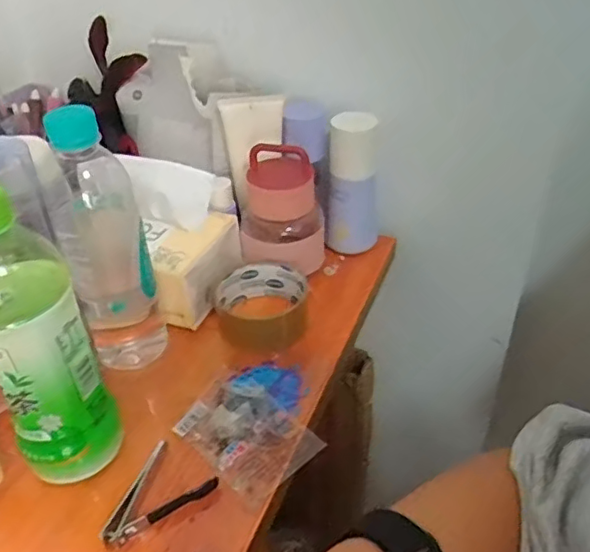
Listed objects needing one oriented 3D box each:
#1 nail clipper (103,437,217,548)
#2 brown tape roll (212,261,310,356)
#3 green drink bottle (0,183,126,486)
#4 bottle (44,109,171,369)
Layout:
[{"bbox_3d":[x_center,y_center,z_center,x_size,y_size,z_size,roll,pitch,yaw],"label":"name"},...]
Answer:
[{"bbox_3d":[-0.094,0.148,0.390,0.054,0.011,0.073,21,42,28],"label":"nail clipper"},{"bbox_3d":[-0.029,0.027,0.532,0.083,0.043,0.074,-5,36,-4],"label":"brown tape roll"},{"bbox_3d":[-0.164,0.044,0.375,0.067,0.217,0.058,-21,40,-24],"label":"green drink bottle"},{"bbox_3d":[-0.143,-0.019,0.462,0.061,0.222,0.068,-13,37,-14],"label":"bottle"}]

